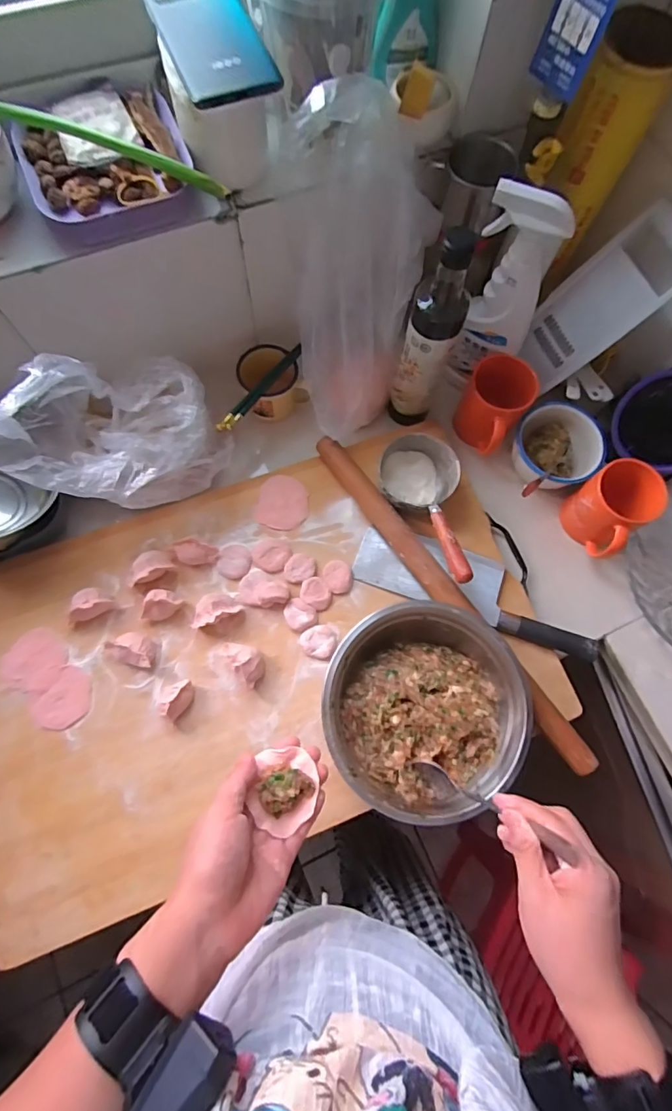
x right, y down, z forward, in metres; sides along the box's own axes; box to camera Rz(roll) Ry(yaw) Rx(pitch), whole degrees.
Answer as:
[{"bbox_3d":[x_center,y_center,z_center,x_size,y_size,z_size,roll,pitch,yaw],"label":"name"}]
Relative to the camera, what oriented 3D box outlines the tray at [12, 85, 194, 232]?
[{"bbox_3d":[-0.214,-0.372,0.447,0.144,0.030,0.126,-21,76,-7],"label":"tray"}]

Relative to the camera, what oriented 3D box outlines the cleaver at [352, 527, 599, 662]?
[{"bbox_3d":[0.167,0.039,0.577,0.290,0.020,0.077,20,74,3],"label":"cleaver"}]

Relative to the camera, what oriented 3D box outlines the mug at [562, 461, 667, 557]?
[{"bbox_3d":[0.338,-0.060,0.594,0.091,0.081,0.086,1,74,-2],"label":"mug"}]

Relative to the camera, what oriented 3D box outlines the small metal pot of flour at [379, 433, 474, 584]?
[{"bbox_3d":[0.123,-0.061,0.578,0.100,0.059,0.194,-31,65,-12],"label":"small metal pot of flour"}]

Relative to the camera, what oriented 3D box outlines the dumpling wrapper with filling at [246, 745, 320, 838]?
[{"bbox_3d":[-0.042,0.191,0.395,0.049,0.023,0.059,0,75,-1],"label":"dumpling wrapper with filling"}]

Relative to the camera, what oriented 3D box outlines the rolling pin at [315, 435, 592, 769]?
[{"bbox_3d":[0.126,0.044,0.562,0.030,0.036,0.468,-35,78,-12],"label":"rolling pin"}]

